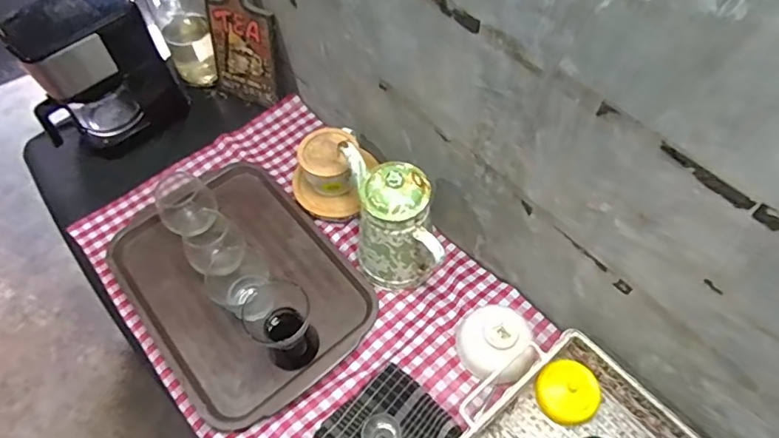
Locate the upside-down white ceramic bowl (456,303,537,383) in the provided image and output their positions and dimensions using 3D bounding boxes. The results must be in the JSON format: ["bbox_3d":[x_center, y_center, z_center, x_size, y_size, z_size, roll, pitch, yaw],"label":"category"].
[{"bbox_3d":[0.147,0.166,0.720,0.097,0.057,0.115,8,59,6],"label":"upside-down white ceramic bowl"}]

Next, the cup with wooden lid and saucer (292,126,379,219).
[{"bbox_3d":[-0.096,-0.071,0.883,0.127,0.111,0.130,0,59,1],"label":"cup with wooden lid and saucer"}]

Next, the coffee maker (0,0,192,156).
[{"bbox_3d":[-0.520,-0.253,0.917,0.230,0.245,0.143,-38,65,-20],"label":"coffee maker"}]

